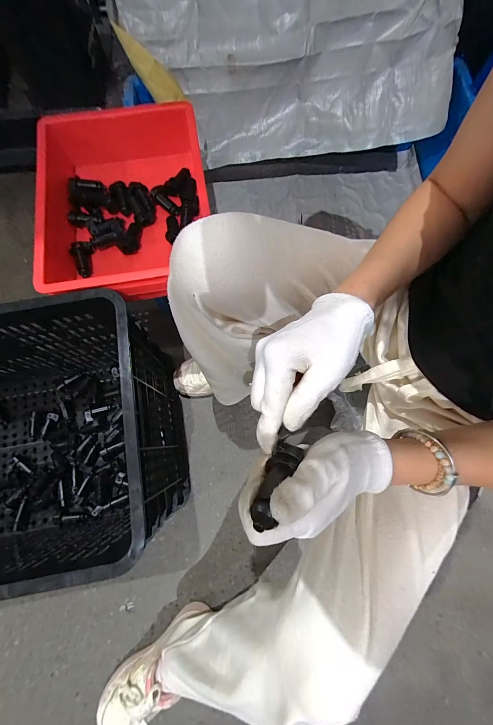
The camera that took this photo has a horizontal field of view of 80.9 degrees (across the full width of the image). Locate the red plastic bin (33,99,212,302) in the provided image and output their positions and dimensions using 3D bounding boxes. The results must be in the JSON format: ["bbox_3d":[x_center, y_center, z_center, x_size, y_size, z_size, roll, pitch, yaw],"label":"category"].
[{"bbox_3d":[-0.206,-0.260,0.489,0.268,0.130,0.349,-12,76,-4],"label":"red plastic bin"}]

